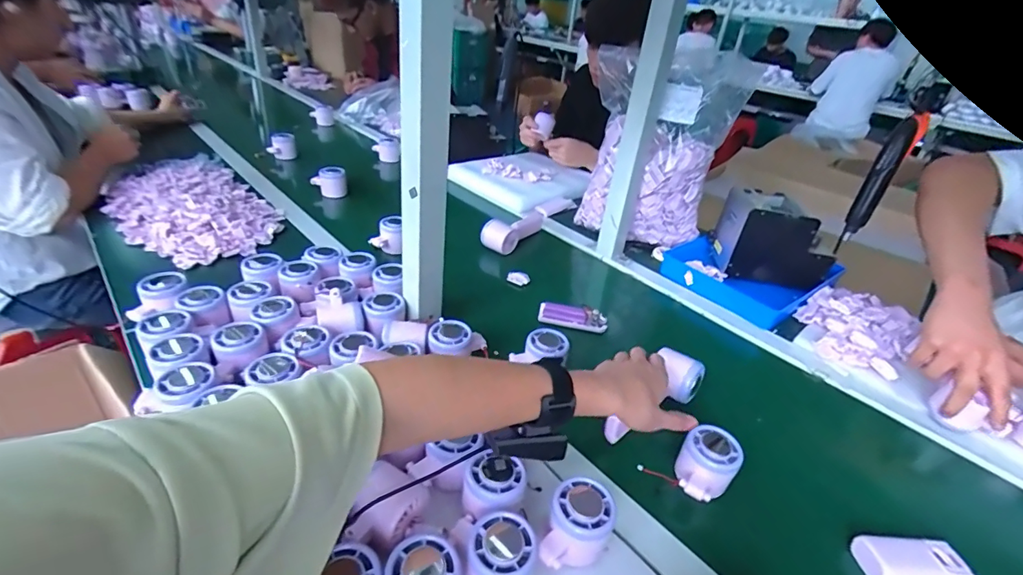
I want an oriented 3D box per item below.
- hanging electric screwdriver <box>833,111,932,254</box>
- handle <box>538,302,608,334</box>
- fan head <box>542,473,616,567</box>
[{"bbox_3d":[0.618,-0.173,0.780,0.041,0.220,0.048,31,40,33],"label":"hanging electric screwdriver"},{"bbox_3d":[0.096,0.045,0.729,0.105,0.017,0.043,11,33,7],"label":"handle"},{"bbox_3d":[0.056,0.208,0.401,0.055,0.046,0.074,21,35,21],"label":"fan head"}]

